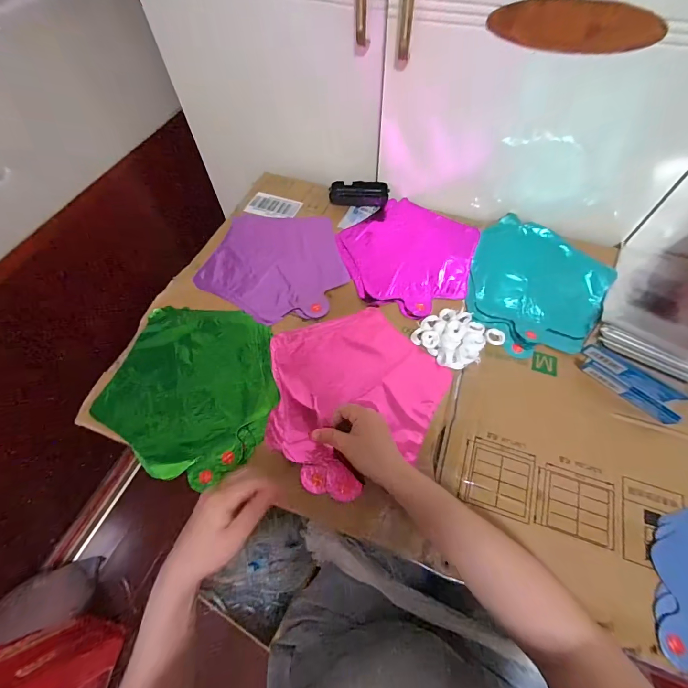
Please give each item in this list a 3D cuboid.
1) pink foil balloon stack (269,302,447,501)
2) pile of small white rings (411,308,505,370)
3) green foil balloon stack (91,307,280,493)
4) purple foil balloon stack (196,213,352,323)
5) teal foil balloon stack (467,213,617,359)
[{"bbox_3d":[0.017,0.064,0.479,0.241,0.009,0.230,-18,64,-9],"label":"pink foil balloon stack"},{"bbox_3d":[0.162,-0.010,0.509,0.098,0.026,0.094,-39,69,-18],"label":"pile of small white rings"},{"bbox_3d":[-0.205,0.053,0.482,0.230,0.014,0.230,16,64,9],"label":"green foil balloon stack"},{"bbox_3d":[-0.114,-0.138,0.596,0.235,0.027,0.233,14,64,8],"label":"purple foil balloon stack"},{"bbox_3d":[0.295,-0.094,0.558,0.204,0.023,0.243,33,68,16],"label":"teal foil balloon stack"}]

